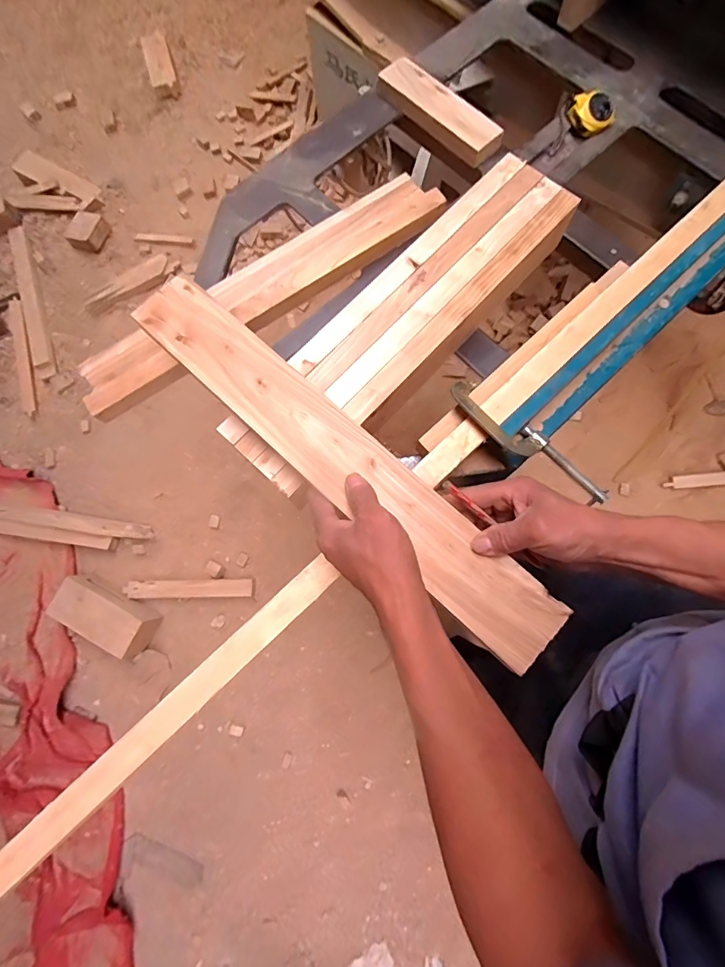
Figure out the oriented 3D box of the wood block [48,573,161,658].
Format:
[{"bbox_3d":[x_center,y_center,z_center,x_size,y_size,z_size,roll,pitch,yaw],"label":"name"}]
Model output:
[{"bbox_3d":[-0.732,0.375,1.231,0.266,0.107,0.136,28,80,7],"label":"wood block"}]

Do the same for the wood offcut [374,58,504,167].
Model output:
[{"bbox_3d":[0.117,-0.571,0.662,0.054,0.034,0.214,-44,80,-8],"label":"wood offcut"}]

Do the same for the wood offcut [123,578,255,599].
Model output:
[{"bbox_3d":[-0.518,0.316,1.301,0.378,0.016,0.055,-2,78,1],"label":"wood offcut"}]

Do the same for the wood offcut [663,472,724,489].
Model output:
[{"bbox_3d":[1.001,-0.010,1.266,0.206,0.011,0.040,-7,77,13],"label":"wood offcut"}]

